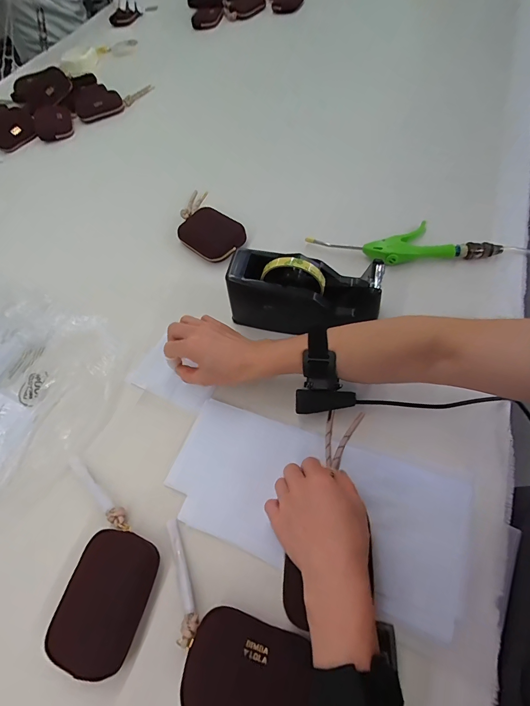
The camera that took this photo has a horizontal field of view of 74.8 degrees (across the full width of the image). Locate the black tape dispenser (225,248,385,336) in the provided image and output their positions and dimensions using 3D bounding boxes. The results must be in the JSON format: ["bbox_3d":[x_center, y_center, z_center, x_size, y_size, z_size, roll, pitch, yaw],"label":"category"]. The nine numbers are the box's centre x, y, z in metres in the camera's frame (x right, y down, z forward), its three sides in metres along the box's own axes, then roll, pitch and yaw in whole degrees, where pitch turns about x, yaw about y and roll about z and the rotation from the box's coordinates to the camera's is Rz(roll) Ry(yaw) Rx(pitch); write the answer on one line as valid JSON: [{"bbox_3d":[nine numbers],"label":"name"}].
[{"bbox_3d":[0.053,-0.084,0.466,0.200,0.104,0.070,7,61,10],"label":"black tape dispenser"}]

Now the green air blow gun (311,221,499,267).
[{"bbox_3d":[0.211,-0.171,0.542,0.273,0.034,0.075,-5,59,4],"label":"green air blow gun"}]

